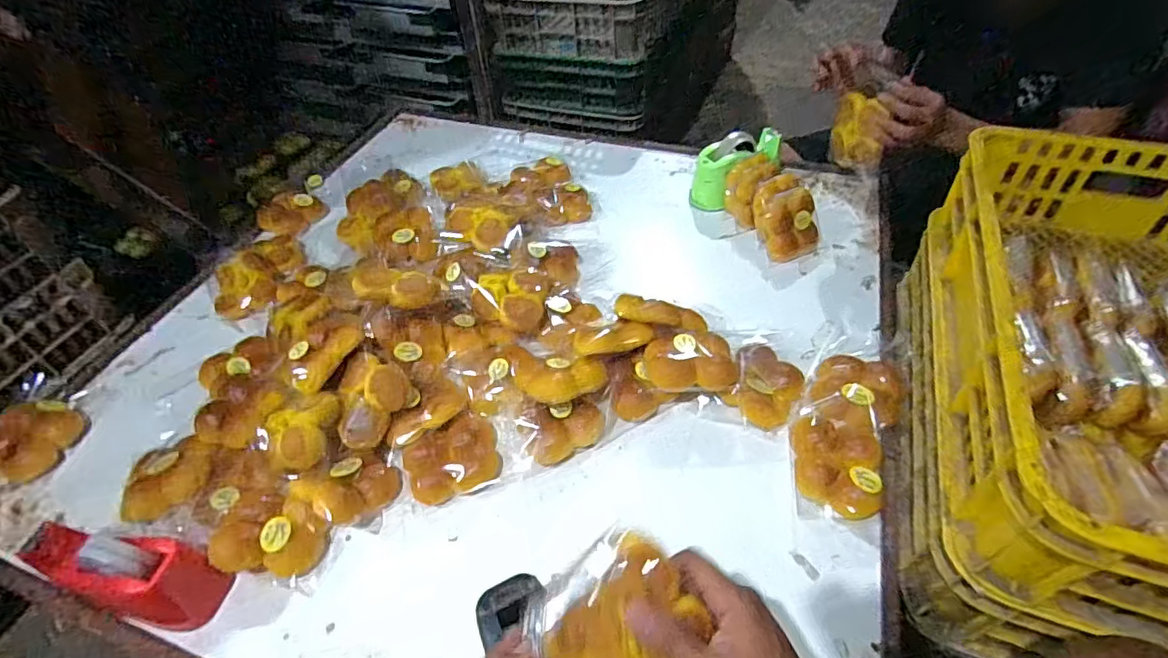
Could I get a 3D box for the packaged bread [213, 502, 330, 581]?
[{"bbox_3d":[-0.376,0.252,0.667,0.119,0.059,0.077,-5,46,-1],"label":"packaged bread"}]

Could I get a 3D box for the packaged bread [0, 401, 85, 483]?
[{"bbox_3d":[-0.815,0.162,0.816,0.096,0.061,0.115,9,48,12],"label":"packaged bread"}]

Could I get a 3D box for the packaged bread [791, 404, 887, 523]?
[{"bbox_3d":[0.318,0.167,0.695,0.109,0.057,0.144,5,47,8],"label":"packaged bread"}]

